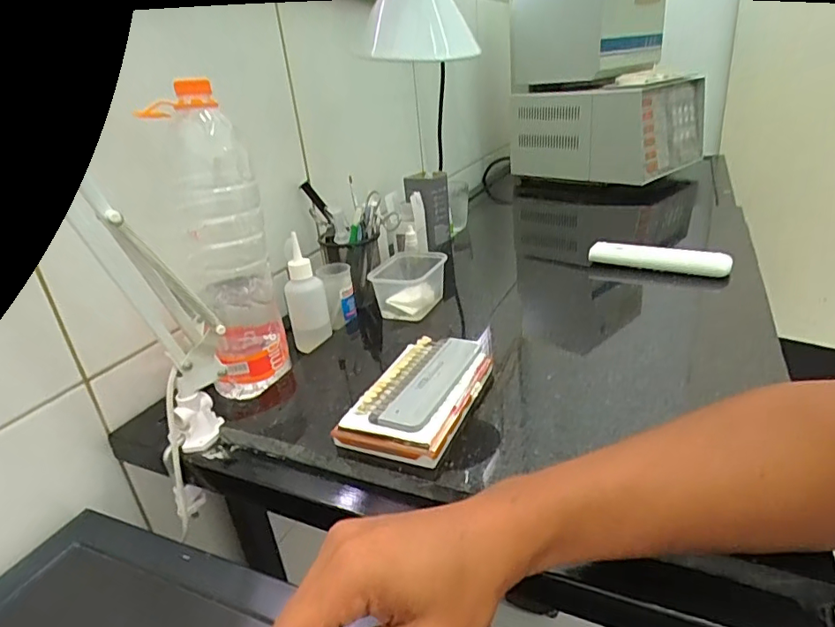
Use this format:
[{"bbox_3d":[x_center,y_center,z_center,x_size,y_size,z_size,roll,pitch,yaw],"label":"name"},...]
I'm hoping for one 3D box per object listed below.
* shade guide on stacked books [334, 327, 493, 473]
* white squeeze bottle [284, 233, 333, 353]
[{"bbox_3d":[0.008,0.073,0.481,0.091,0.034,0.171,7,28,27],"label":"shade guide on stacked books"},{"bbox_3d":[-0.134,-0.021,0.626,0.044,0.133,0.036,2,26,19],"label":"white squeeze bottle"}]

